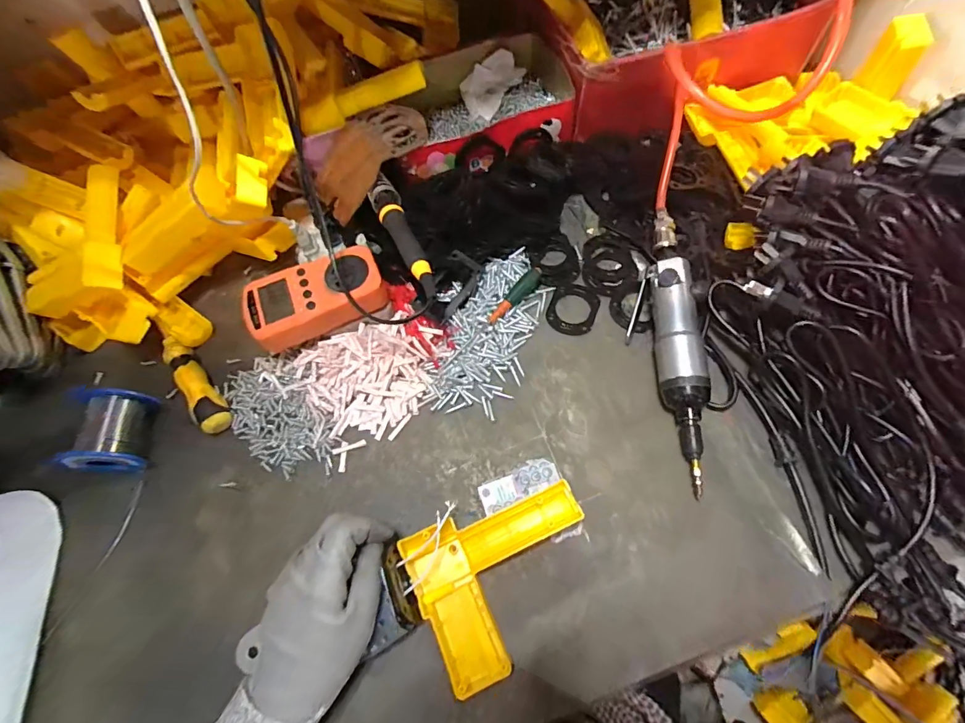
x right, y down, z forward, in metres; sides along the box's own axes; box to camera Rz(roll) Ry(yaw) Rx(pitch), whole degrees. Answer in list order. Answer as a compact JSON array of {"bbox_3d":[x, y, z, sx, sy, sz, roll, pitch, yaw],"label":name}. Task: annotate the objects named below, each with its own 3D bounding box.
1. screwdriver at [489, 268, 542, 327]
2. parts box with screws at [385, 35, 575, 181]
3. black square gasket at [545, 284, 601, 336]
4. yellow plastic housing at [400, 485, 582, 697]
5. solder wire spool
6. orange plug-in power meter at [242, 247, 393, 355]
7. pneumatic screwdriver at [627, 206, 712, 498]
[{"bbox_3d":[0.034,-0.068,0.452,0.013,0.017,0.074,41,74,19],"label":"screwdriver"},{"bbox_3d":[-0.005,-0.298,0.526,0.217,0.065,0.155,-19,66,-5],"label":"parts box with screws"},{"bbox_3d":[0.094,-0.055,0.459,0.048,0.005,0.058,15,67,10],"label":"black square gasket"},{"bbox_3d":[0.021,0.171,0.349,0.142,0.037,0.112,-22,66,-7],"label":"yellow plastic housing"},{"bbox_3d":[-0.337,0.064,0.403,0.050,0.049,0.070,-4,65,2],"label":"solder wire spool"},{"bbox_3d":[-0.157,-0.059,0.429,0.124,0.048,0.066,-21,66,-6],"label":"orange plug-in power meter"},{"bbox_3d":[0.175,-0.019,0.410,0.052,0.043,0.269,-2,65,2],"label":"pneumatic screwdriver"}]

